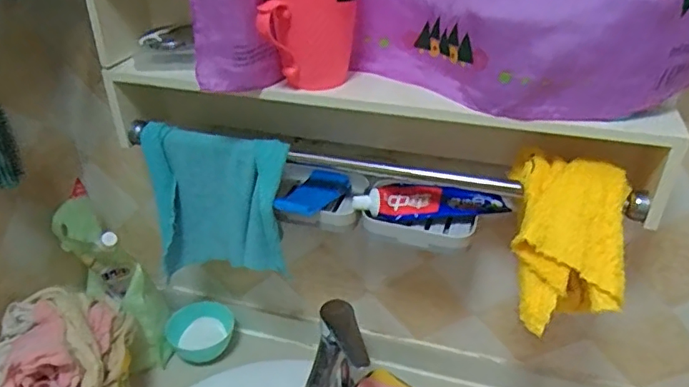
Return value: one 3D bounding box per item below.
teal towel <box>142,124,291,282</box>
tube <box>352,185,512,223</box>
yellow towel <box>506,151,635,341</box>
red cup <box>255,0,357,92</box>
[{"bbox_3d":[-0.155,0.020,0.675,0.181,0.184,0.047,12,34,19],"label":"teal towel"},{"bbox_3d":[0.098,0.010,0.627,0.171,0.037,0.028,-1,32,-3],"label":"tube"},{"bbox_3d":[0.208,0.041,0.531,0.103,0.118,0.136,9,33,14],"label":"yellow towel"},{"bbox_3d":[-0.032,-0.159,0.541,0.084,0.111,0.088,3,32,5],"label":"red cup"}]

